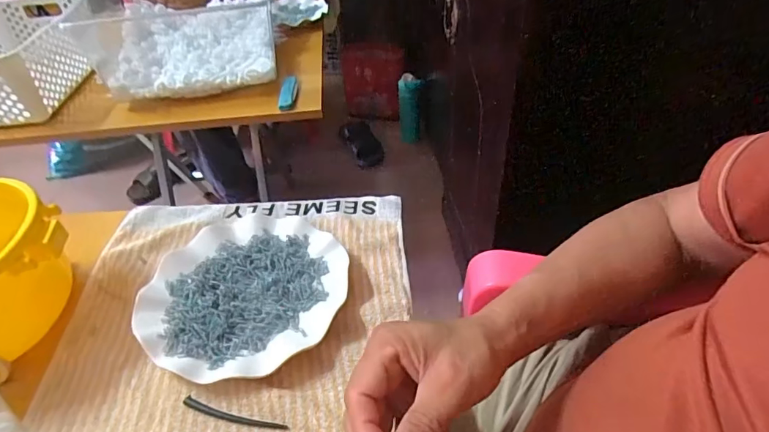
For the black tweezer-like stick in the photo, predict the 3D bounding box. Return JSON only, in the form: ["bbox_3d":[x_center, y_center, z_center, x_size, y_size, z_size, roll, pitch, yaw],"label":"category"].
[{"bbox_3d":[-0.116,0.153,0.348,0.087,0.004,0.010,9,43,14],"label":"black tweezer-like stick"}]

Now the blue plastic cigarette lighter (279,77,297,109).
[{"bbox_3d":[-0.153,-0.199,0.733,0.025,0.021,0.071,1,44,4],"label":"blue plastic cigarette lighter"}]

